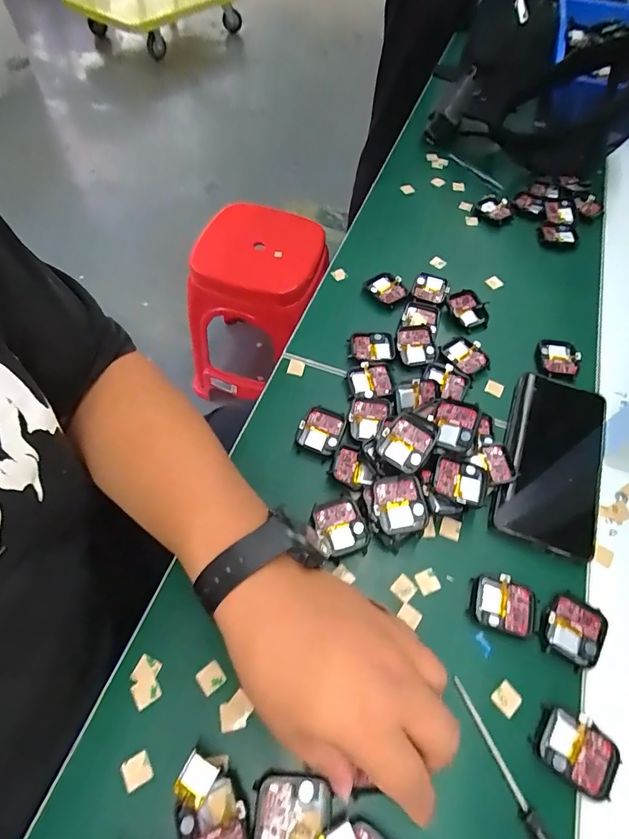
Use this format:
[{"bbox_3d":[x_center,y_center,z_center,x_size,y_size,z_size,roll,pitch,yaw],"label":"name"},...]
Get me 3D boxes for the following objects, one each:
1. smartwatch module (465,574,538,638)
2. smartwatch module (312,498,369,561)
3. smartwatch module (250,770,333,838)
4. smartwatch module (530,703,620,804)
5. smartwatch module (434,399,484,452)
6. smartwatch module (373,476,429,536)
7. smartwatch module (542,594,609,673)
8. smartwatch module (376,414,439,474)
[{"bbox_3d":[0.136,0.133,0.320,0.044,0.006,0.036,17,59,7],"label":"smartwatch module"},{"bbox_3d":[0.021,0.084,0.346,0.037,0.007,0.043,-10,59,-9],"label":"smartwatch module"},{"bbox_3d":[-0.013,0.228,0.256,0.044,0.010,0.038,6,58,1],"label":"smartwatch module"},{"bbox_3d":[0.163,0.206,0.278,0.044,0.010,0.036,33,63,17],"label":"smartwatch module"},{"bbox_3d":[0.114,0.006,0.363,0.034,0.006,0.040,15,80,25],"label":"smartwatch module"},{"bbox_3d":[0.065,0.065,0.338,0.038,0.007,0.041,-9,70,1],"label":"smartwatch module"},{"bbox_3d":[0.182,0.149,0.312,0.036,0.007,0.044,32,62,16],"label":"smartwatch module"},{"bbox_3d":[0.073,0.017,0.350,0.035,0.007,0.047,30,73,17],"label":"smartwatch module"}]

